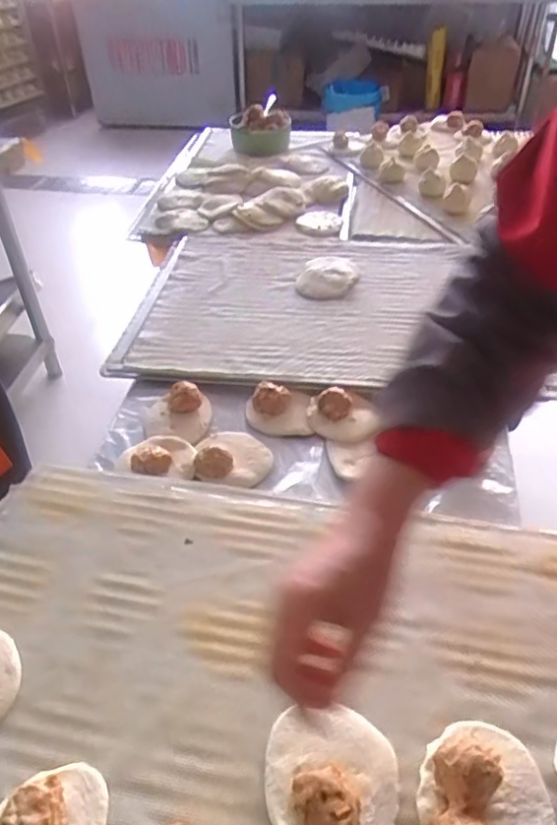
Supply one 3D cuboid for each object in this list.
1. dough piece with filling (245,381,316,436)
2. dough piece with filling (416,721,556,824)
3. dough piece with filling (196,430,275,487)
[{"bbox_3d":[0.000,-0.006,0.746,0.080,0.032,0.068,-1,42,1],"label":"dough piece with filling"},{"bbox_3d":[0.136,0.246,0.375,0.086,0.037,0.109,6,41,9],"label":"dough piece with filling"},{"bbox_3d":[-0.054,0.043,0.694,0.090,0.036,0.088,-6,42,-4],"label":"dough piece with filling"}]

